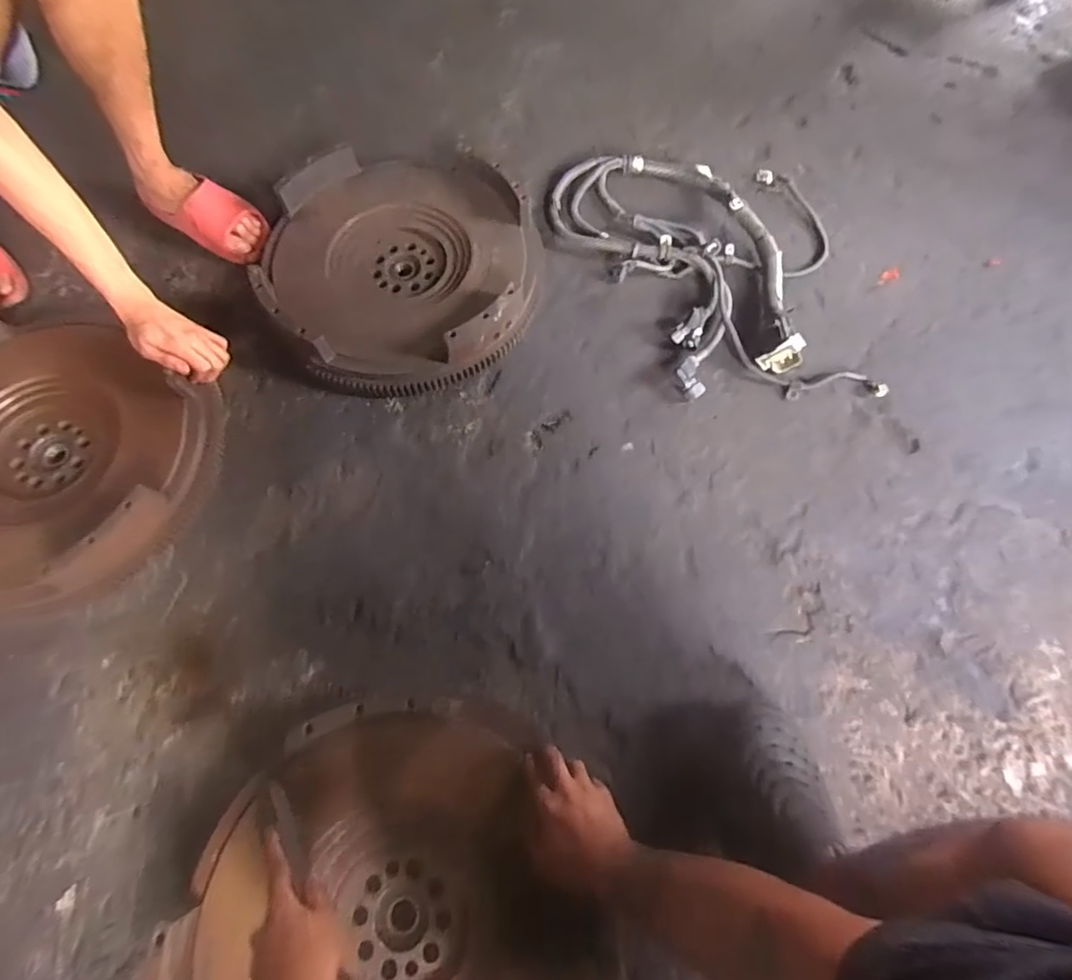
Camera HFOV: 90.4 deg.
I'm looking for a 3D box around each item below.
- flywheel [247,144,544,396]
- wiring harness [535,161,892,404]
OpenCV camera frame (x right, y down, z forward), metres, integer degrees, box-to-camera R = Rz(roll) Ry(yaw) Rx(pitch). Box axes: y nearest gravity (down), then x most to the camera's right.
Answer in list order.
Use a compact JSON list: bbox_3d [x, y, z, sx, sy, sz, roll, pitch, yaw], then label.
[{"bbox_3d":[-0.224,-0.387,0.921,0.452,0.104,0.469,4,70,2],"label":"flywheel"},{"bbox_3d":[0.297,-0.411,0.949,0.550,0.060,0.537,1,70,1],"label":"wiring harness"}]

